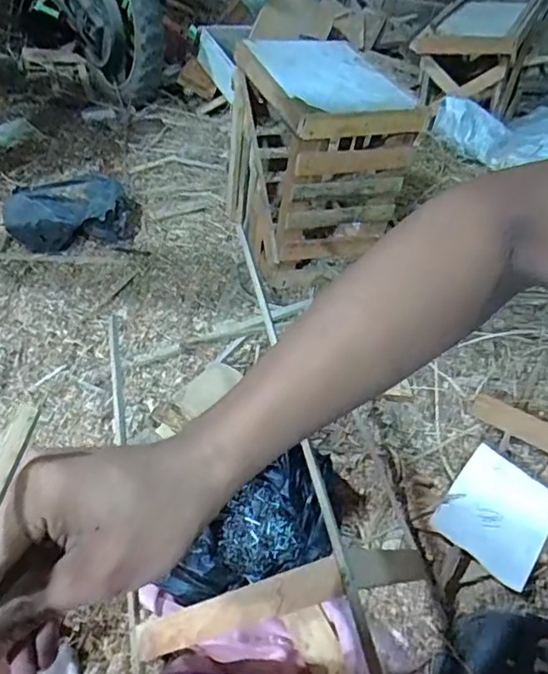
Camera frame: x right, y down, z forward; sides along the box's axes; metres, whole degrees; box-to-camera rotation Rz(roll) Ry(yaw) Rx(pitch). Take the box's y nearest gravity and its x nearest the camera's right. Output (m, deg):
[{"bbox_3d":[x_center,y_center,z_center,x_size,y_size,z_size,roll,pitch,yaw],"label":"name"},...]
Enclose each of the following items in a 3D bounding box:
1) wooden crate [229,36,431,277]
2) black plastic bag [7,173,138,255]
[{"bbox_3d":[0.057,-0.302,0.923,0.232,0.290,0.333,-9,45,-11],"label":"wooden crate"},{"bbox_3d":[-0.363,-0.228,1.014,0.223,0.063,0.238,-17,47,-20],"label":"black plastic bag"}]

